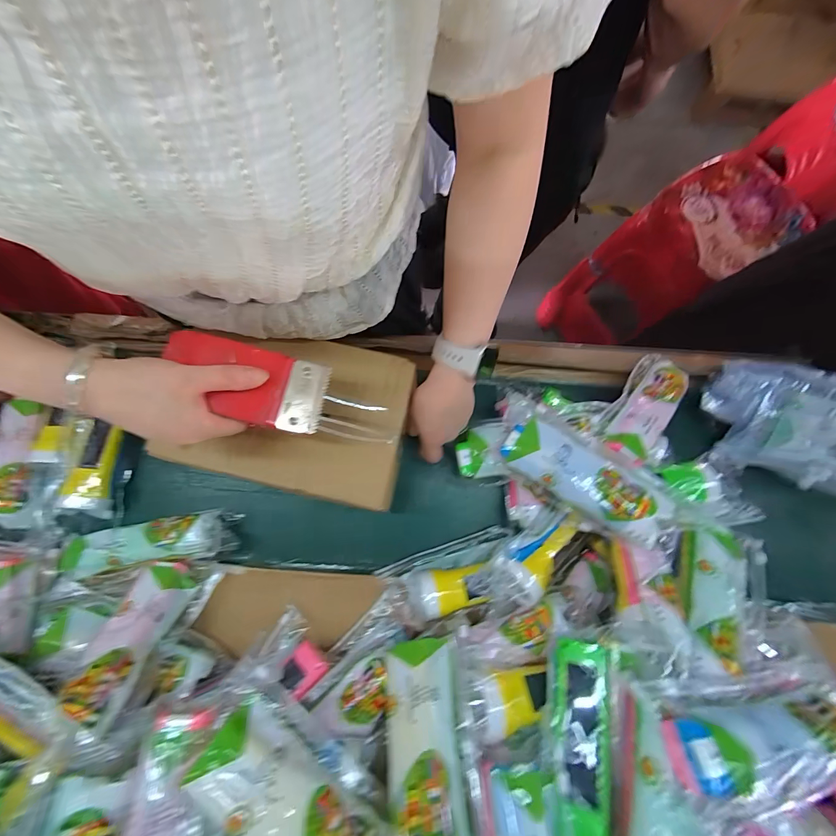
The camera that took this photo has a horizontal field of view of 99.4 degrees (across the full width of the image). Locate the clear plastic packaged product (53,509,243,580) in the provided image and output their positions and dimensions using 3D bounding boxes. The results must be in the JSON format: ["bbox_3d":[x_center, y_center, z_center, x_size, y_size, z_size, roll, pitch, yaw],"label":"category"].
[{"bbox_3d":[-0.325,0.151,0.432,0.179,0.049,0.052,-8,79,-3],"label":"clear plastic packaged product"}]

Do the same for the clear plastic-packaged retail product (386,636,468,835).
[{"bbox_3d":[0.005,0.273,0.292,0.062,0.026,0.165,-2,36,-2],"label":"clear plastic-packaged retail product"}]

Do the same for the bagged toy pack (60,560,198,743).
[{"bbox_3d":[-0.290,0.221,0.362,0.056,0.158,0.038,-1,121,-2],"label":"bagged toy pack"}]

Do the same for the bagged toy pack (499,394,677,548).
[{"bbox_3d":[0.167,0.054,0.385,0.193,0.026,0.073,38,80,23],"label":"bagged toy pack"}]

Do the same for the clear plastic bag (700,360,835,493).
[{"bbox_3d":[0.524,0.018,0.468,0.277,0.067,0.145,13,79,1],"label":"clear plastic bag"}]

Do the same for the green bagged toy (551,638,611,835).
[{"bbox_3d":[0.128,0.267,0.282,0.044,0.027,0.155,16,52,2],"label":"green bagged toy"}]

